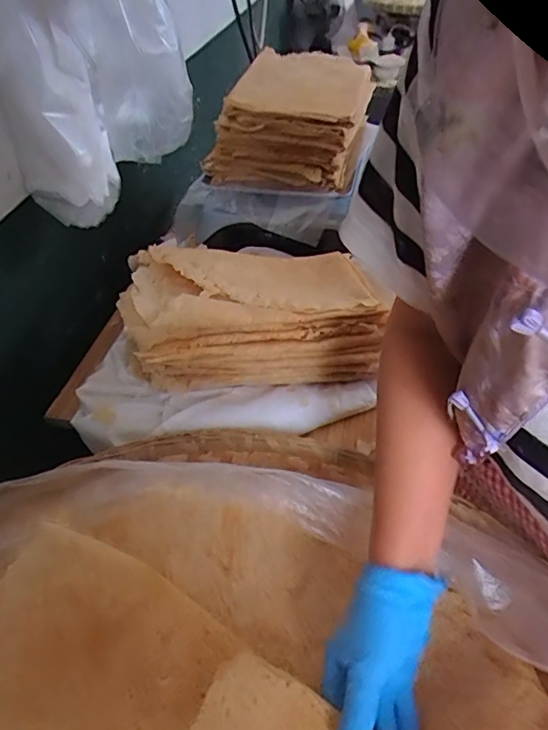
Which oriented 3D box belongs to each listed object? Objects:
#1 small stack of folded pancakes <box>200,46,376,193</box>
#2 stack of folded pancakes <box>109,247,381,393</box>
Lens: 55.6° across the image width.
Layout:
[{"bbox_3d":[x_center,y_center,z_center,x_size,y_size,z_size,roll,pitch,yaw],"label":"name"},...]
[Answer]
[{"bbox_3d":[0.040,-0.402,0.840,0.205,0.117,0.307,11,44,12],"label":"small stack of folded pancakes"},{"bbox_3d":[-0.026,-0.072,0.656,0.285,0.103,0.203,-7,43,-7],"label":"stack of folded pancakes"}]

